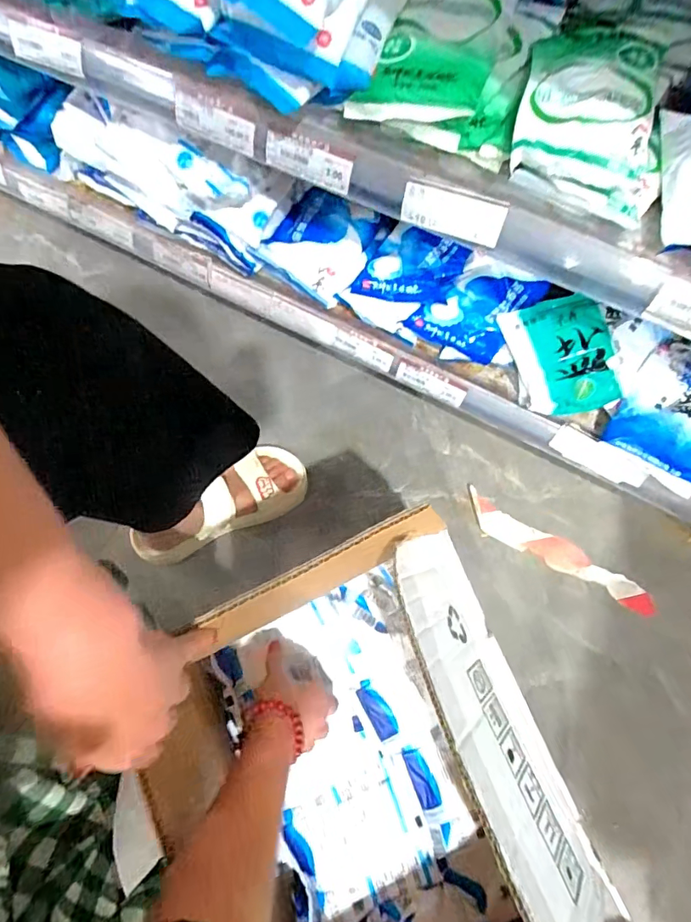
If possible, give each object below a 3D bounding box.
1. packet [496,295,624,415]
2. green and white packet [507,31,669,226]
[{"bbox_3d":[0.240,-0.114,0.548,0.103,0.033,0.131,-14,98,25],"label":"packet"},{"bbox_3d":[0.207,-0.283,0.407,0.128,0.057,0.147,14,72,5],"label":"green and white packet"}]

